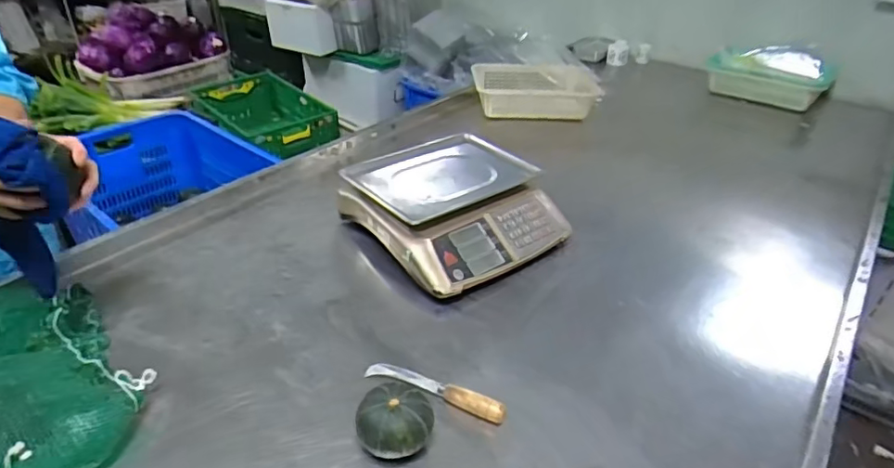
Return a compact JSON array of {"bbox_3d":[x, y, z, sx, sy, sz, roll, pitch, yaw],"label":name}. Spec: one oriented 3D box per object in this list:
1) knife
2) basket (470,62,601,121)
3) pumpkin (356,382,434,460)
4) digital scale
[{"bbox_3d":[-0.017,0.214,0.771,0.203,0.025,0.028,15,36,18],"label":"knife"},{"bbox_3d":[0.260,-0.444,1.690,0.363,0.083,0.325,1,34,-2],"label":"basket"},{"bbox_3d":[-0.065,0.237,0.696,0.094,0.067,0.085,-1,34,-6],"label":"pumpkin"},{"bbox_3d":[0.011,-0.057,1.091,0.342,0.115,0.349,-24,42,-34],"label":"digital scale"}]

